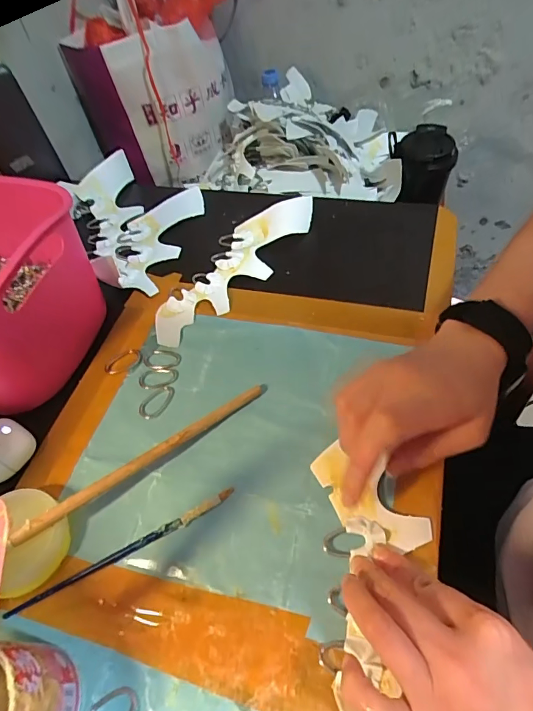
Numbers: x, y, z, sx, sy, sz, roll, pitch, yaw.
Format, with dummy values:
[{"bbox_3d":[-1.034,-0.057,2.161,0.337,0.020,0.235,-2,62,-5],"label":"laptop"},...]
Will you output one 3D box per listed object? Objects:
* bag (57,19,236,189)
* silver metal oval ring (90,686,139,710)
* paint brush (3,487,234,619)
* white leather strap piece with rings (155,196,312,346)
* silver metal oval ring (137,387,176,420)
[{"bbox_3d":[-0.173,-0.417,0.731,0.250,0.232,0.084,-22,54,-8],"label":"bag"},{"bbox_3d":[-0.090,0.209,0.251,0.029,0.004,0.019,-20,54,-6],"label":"silver metal oval ring"},{"bbox_3d":[-0.098,0.137,0.300,0.166,0.008,0.008,-25,56,-14],"label":"paint brush"},{"bbox_3d":[-0.039,-0.103,0.457,0.075,0.033,0.229,26,62,24],"label":"white leather strap piece with rings"},{"bbox_3d":[-0.096,0.040,0.373,0.019,0.004,0.036,36,64,26],"label":"silver metal oval ring"}]

